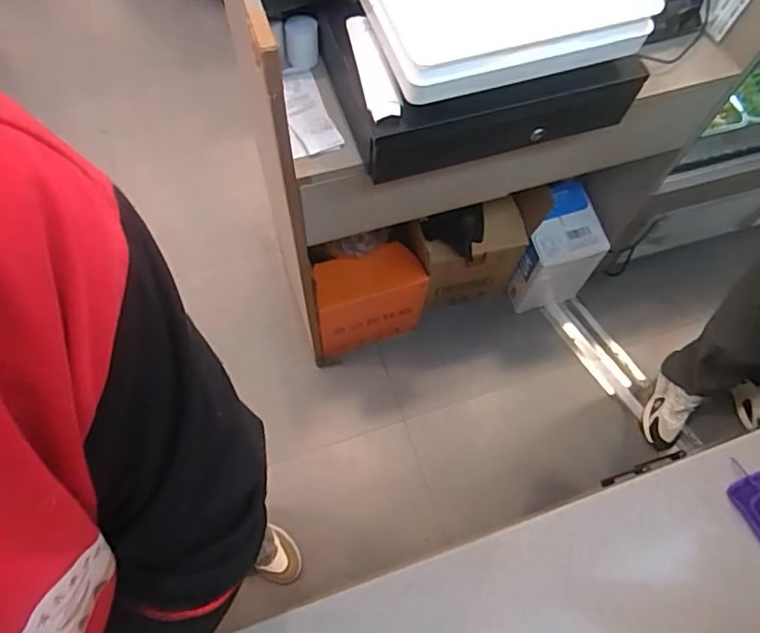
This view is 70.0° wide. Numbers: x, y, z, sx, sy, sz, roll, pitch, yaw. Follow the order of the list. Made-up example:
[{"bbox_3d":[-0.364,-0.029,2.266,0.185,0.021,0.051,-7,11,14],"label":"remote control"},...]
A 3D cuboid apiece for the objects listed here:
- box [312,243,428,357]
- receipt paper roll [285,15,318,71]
[{"bbox_3d":[-0.034,-0.039,1.312,0.260,0.275,0.143,-18,67,-10],"label":"box"},{"bbox_3d":[-0.118,-0.414,0.820,0.048,0.072,0.039,1,65,-2],"label":"receipt paper roll"}]

